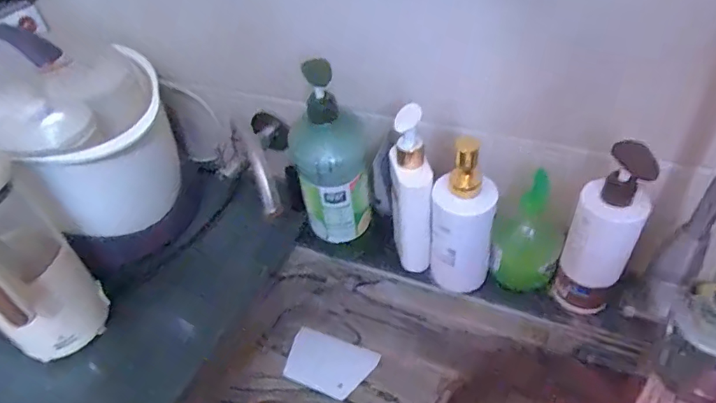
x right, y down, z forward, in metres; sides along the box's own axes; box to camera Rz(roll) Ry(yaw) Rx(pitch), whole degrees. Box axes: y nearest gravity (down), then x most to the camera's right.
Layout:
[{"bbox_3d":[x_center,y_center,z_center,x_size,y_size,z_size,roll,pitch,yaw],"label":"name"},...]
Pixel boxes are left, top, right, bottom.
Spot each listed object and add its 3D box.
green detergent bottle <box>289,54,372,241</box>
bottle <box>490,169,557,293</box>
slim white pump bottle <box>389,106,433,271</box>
[{"bbox_3d":[-0.033,-0.059,0.605,0.086,0.241,0.087,-8,42,-1],"label":"green detergent bottle"},{"bbox_3d":[0.205,0.041,0.587,0.073,0.145,0.054,8,44,16],"label":"bottle"},{"bbox_3d":[0.066,-0.008,0.594,0.047,0.227,0.046,-1,42,6],"label":"slim white pump bottle"}]

